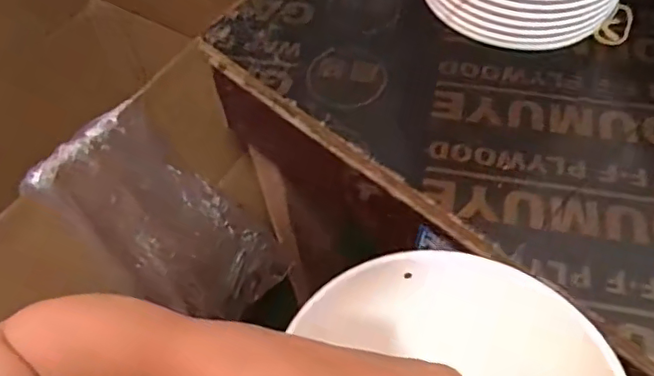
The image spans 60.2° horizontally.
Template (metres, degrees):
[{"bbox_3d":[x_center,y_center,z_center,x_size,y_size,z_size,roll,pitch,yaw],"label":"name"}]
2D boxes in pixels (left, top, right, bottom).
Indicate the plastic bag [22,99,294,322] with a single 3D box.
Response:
[{"bbox_3d":[-0.196,0.048,0.687,0.105,0.346,0.145,-5,53,34],"label":"plastic bag"}]

